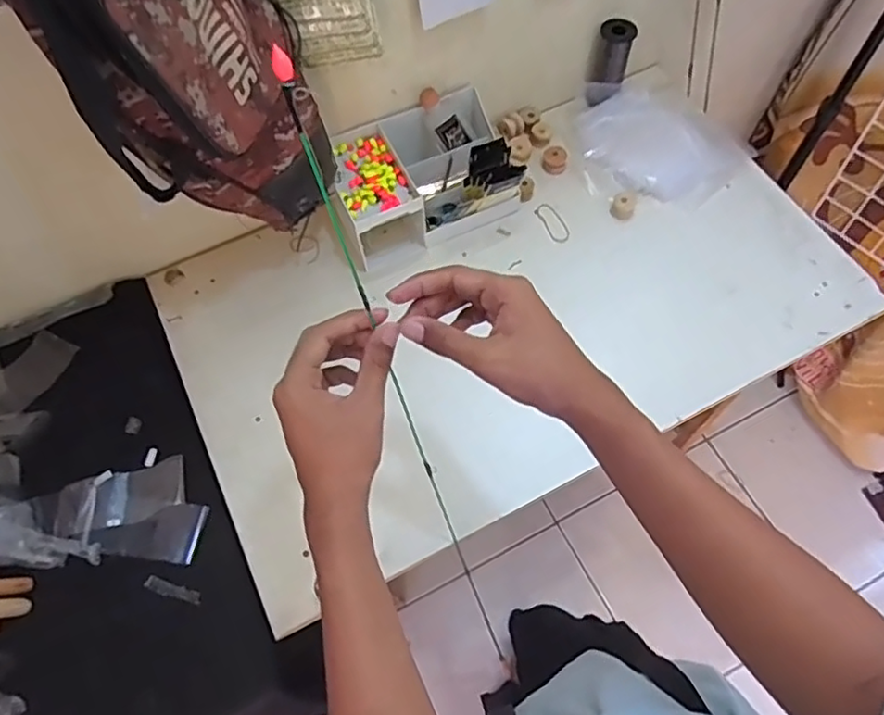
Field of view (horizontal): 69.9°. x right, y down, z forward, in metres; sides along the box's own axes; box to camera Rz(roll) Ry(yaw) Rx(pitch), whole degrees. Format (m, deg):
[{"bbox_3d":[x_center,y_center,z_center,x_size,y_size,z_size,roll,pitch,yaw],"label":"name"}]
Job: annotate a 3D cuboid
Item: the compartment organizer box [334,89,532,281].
[{"bbox_3d":[-0.030,-0.241,0.832,0.225,0.093,0.172,-23,64,-9],"label":"compartment organizer box"}]

